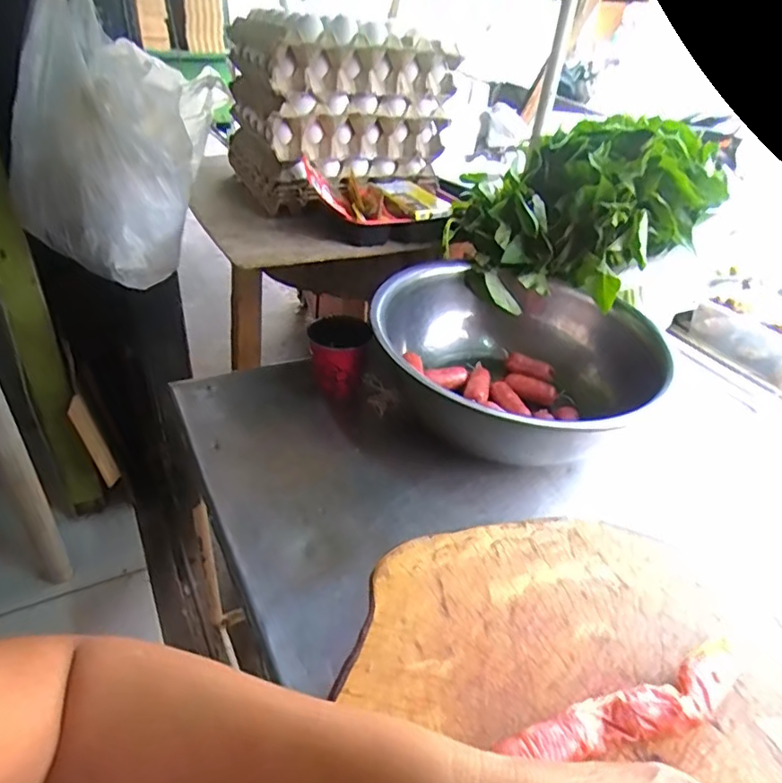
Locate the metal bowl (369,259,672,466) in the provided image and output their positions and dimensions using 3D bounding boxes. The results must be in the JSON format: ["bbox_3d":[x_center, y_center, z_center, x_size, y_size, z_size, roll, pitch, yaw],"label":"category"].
[{"bbox_3d":[0.135,-0.043,0.754,0.311,0.129,0.297,5,37,0],"label":"metal bowl"}]

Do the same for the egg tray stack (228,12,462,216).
[{"bbox_3d":[-0.093,-0.463,0.950,0.298,0.242,0.230,-17,42,-26],"label":"egg tray stack"}]

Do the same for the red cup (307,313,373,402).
[{"bbox_3d":[-0.066,-0.045,0.748,0.074,0.079,0.068,3,37,-2],"label":"red cup"}]

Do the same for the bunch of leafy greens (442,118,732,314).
[{"bbox_3d":[0.278,-0.257,0.832,0.323,0.198,0.249,-20,44,-29],"label":"bunch of leafy greens"}]

